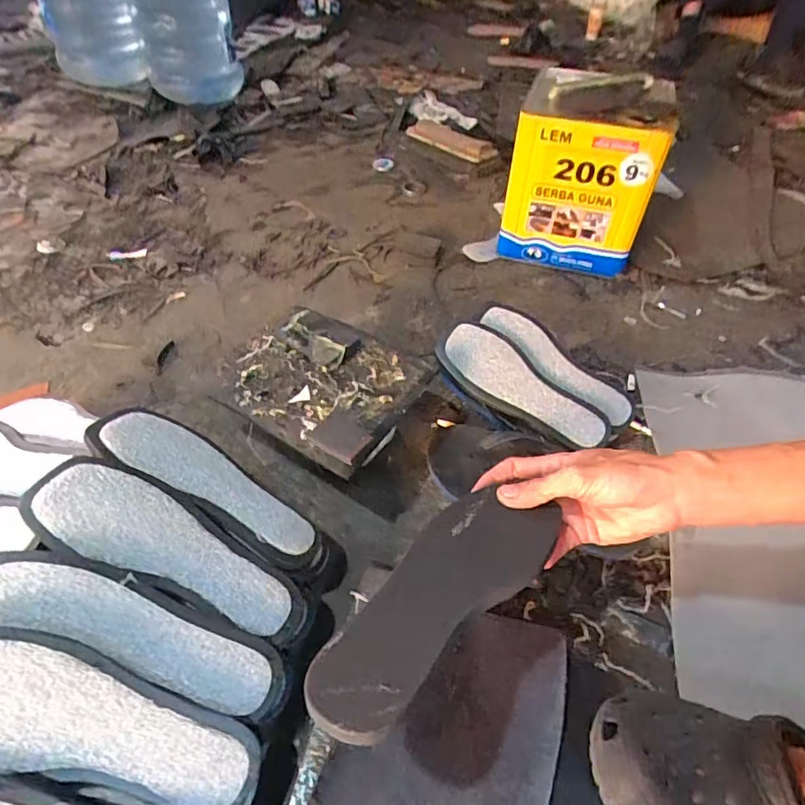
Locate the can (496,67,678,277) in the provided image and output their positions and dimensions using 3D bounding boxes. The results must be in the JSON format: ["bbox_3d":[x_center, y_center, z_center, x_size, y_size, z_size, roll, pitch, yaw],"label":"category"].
[{"bbox_3d":[0.315,-0.413,0.930,0.248,0.269,0.251,16,50,11],"label":"can"}]

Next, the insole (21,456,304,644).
[{"bbox_3d":[-0.199,0.132,0.459,0.249,0.018,0.077,32,50,-9],"label":"insole"}]

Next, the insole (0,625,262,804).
[{"bbox_3d":[-0.220,0.226,0.368,0.245,0.009,0.078,25,62,-14],"label":"insole"}]

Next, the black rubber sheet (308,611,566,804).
[{"bbox_3d":[0.028,0.284,0.393,0.164,0.018,0.260,15,50,10],"label":"black rubber sheet"}]

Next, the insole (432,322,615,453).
[{"bbox_3d":[0.155,-0.021,0.671,0.239,0.015,0.083,37,78,9],"label":"insole"}]

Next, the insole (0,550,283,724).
[{"bbox_3d":[-0.212,0.181,0.408,0.245,0.011,0.064,27,49,-11],"label":"insole"}]

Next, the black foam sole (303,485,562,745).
[{"bbox_3d":[0.029,0.130,0.367,0.079,0.017,0.235,34,40,25],"label":"black foam sole"}]

